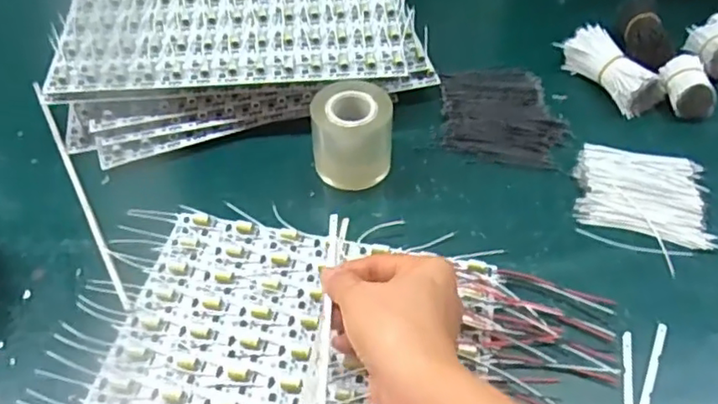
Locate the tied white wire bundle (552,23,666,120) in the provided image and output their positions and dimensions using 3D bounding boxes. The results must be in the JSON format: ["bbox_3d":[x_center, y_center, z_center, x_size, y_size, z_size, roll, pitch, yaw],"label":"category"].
[{"bbox_3d":[0.226,-0.121,0.561,0.044,0.035,0.099,-22,54,-15],"label":"tied white wire bundle"}]

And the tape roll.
[{"bbox_3d":[-0.005,-0.053,0.495,0.061,0.066,0.052,-5,51,-2],"label":"tape roll"}]

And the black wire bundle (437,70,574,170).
[{"bbox_3d":[0.126,-0.080,0.550,0.101,0.005,0.123,1,51,3],"label":"black wire bundle"}]

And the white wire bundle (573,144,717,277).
[{"bbox_3d":[0.219,-0.004,0.483,0.096,0.009,0.104,7,52,8],"label":"white wire bundle"}]

